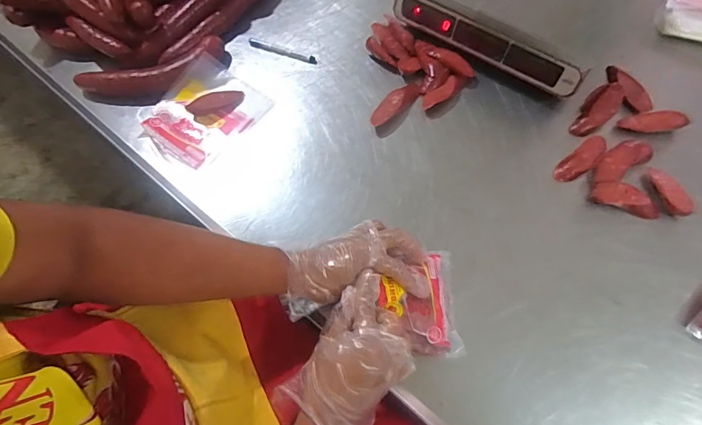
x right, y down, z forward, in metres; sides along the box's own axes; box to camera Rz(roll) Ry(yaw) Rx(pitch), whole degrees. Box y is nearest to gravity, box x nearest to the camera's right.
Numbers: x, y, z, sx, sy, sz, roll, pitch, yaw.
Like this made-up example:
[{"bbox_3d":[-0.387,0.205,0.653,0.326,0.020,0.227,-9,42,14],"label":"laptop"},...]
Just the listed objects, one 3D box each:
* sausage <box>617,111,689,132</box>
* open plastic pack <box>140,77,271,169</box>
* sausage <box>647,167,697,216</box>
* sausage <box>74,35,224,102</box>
[{"bbox_3d":[0.496,-0.146,0.686,0.095,0.034,0.033,-2,67,1],"label":"sausage"},{"bbox_3d":[-0.256,-0.177,0.719,0.155,0.024,0.183,40,74,17],"label":"open plastic pack"},{"bbox_3d":[0.487,-0.034,0.631,0.029,0.022,0.086,-13,67,-3],"label":"sausage"},{"bbox_3d":[-0.353,-0.244,0.742,0.263,0.043,0.086,-17,68,-5],"label":"sausage"}]

